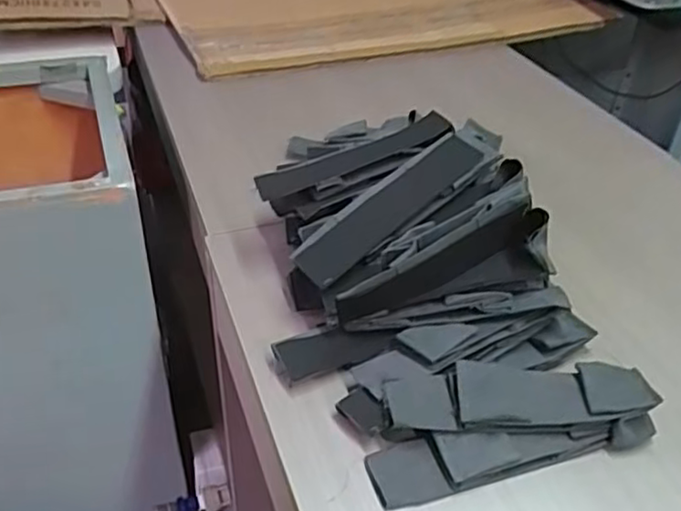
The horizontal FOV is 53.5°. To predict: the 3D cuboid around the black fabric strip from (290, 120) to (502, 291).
[{"bbox_3d":[0.052,-0.050,0.588,0.210,0.020,0.052,-37,50,-12],"label":"black fabric strip"}]

